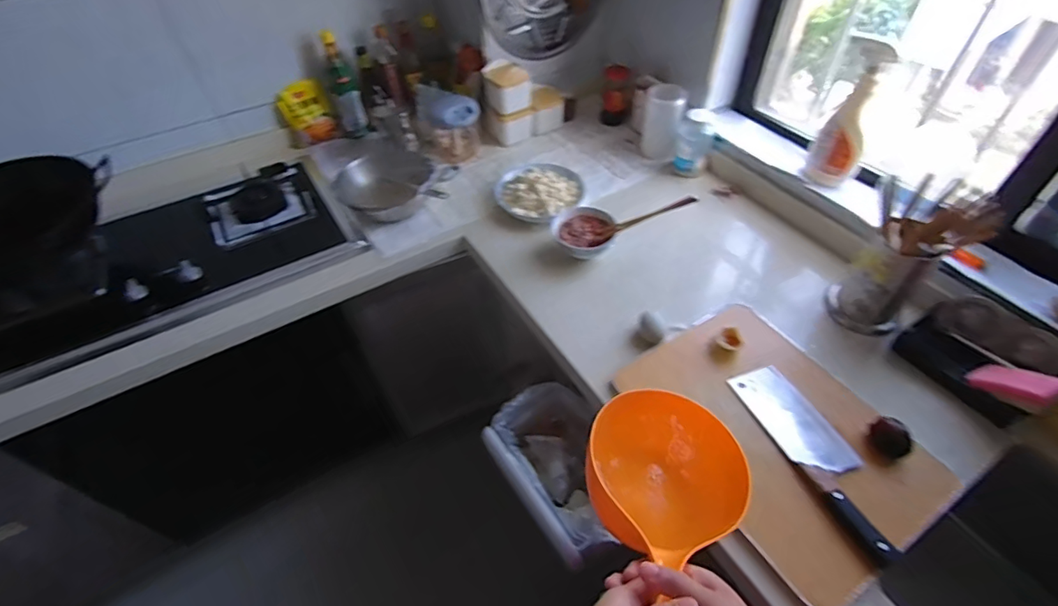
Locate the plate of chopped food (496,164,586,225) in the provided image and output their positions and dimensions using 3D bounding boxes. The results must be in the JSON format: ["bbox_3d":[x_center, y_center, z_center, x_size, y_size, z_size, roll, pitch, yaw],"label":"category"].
[{"bbox_3d":[0.024,-0.249,1.079,0.184,0.037,0.173,-1,48,1],"label":"plate of chopped food"}]

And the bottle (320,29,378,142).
[{"bbox_3d":[-0.474,-0.556,1.266,0.068,0.240,0.083,-21,51,-16],"label":"bottle"}]

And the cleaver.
[{"bbox_3d":[0.402,0.203,0.689,0.087,0.021,0.281,-17,50,-12],"label":"cleaver"}]

